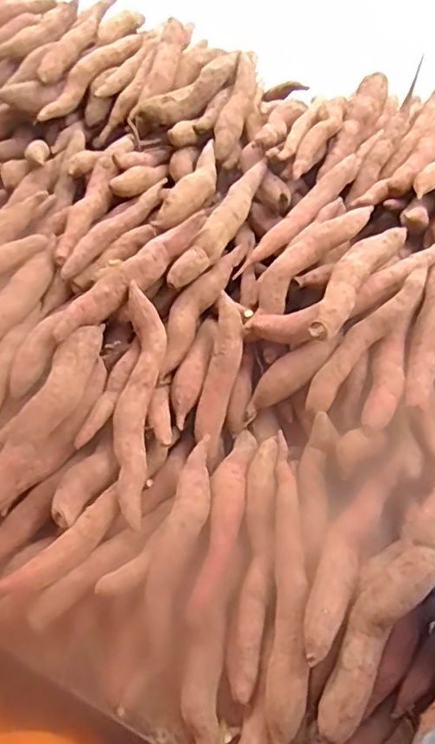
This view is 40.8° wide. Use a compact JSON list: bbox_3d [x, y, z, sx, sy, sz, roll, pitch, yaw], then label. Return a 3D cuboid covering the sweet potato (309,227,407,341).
[{"bbox_3d":[0.154,-0.109,0.657,0.044,0.045,0.213,29,61,17],"label":"sweet potato"}]

